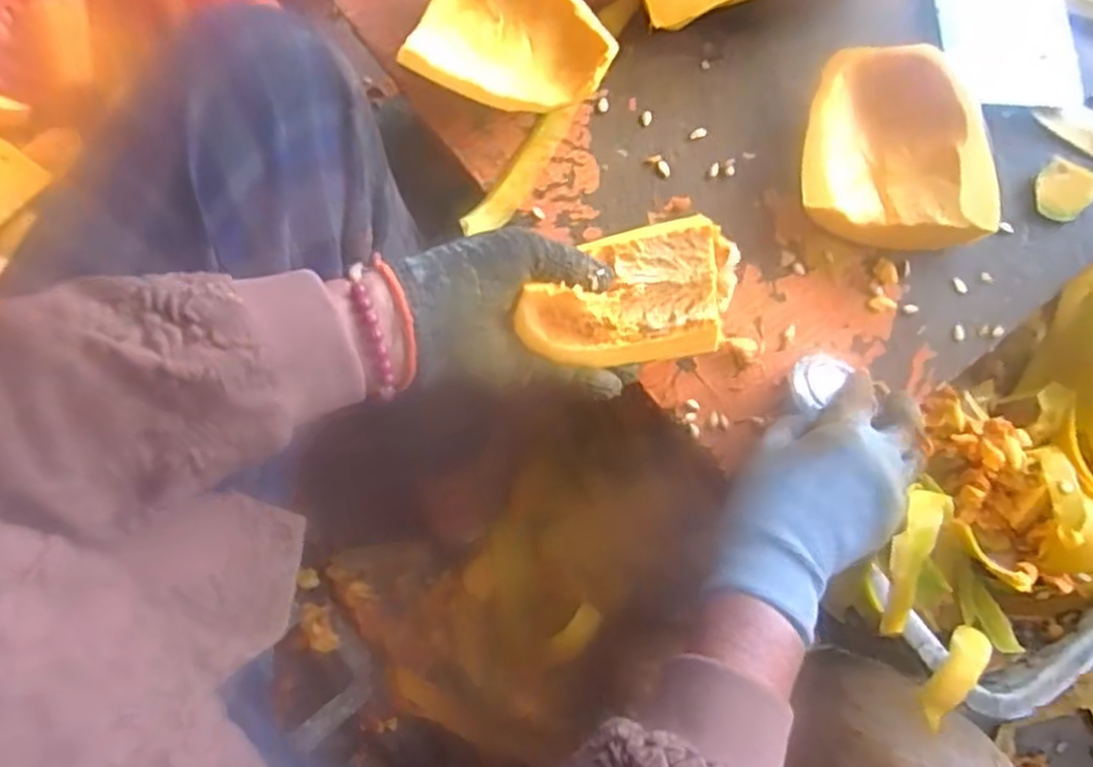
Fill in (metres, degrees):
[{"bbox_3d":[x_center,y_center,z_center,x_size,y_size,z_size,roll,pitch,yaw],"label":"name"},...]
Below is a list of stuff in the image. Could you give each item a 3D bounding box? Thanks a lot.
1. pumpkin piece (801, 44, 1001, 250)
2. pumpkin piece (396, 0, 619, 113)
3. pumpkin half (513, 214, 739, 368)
[{"bbox_3d":[0.230,-0.155,0.504,0.118,0.052,0.130,12,79,3],"label":"pumpkin piece"},{"bbox_3d":[-0.018,-0.238,0.527,0.127,0.048,0.115,23,79,6],"label":"pumpkin piece"},{"bbox_3d":[0.050,-0.053,0.446,0.133,0.053,0.072,-9,78,-1],"label":"pumpkin half"}]

